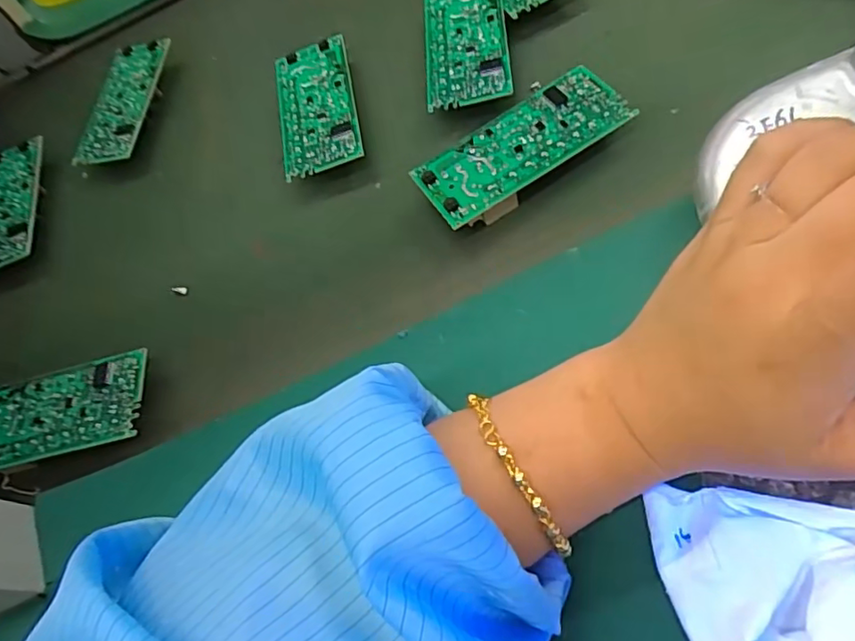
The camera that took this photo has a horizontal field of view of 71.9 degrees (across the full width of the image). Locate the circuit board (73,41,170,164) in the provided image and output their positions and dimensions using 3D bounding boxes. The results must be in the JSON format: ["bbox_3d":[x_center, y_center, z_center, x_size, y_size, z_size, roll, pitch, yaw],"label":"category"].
[{"bbox_3d":[-0.216,-0.154,0.419,0.043,0.017,0.109,3,61,6],"label":"circuit board"}]

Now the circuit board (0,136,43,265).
[{"bbox_3d":[-0.284,-0.076,0.396,0.044,0.010,0.105,-14,62,0],"label":"circuit board"}]

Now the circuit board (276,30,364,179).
[{"bbox_3d":[-0.066,-0.129,0.365,0.047,0.016,0.105,-16,61,8],"label":"circuit board"}]

